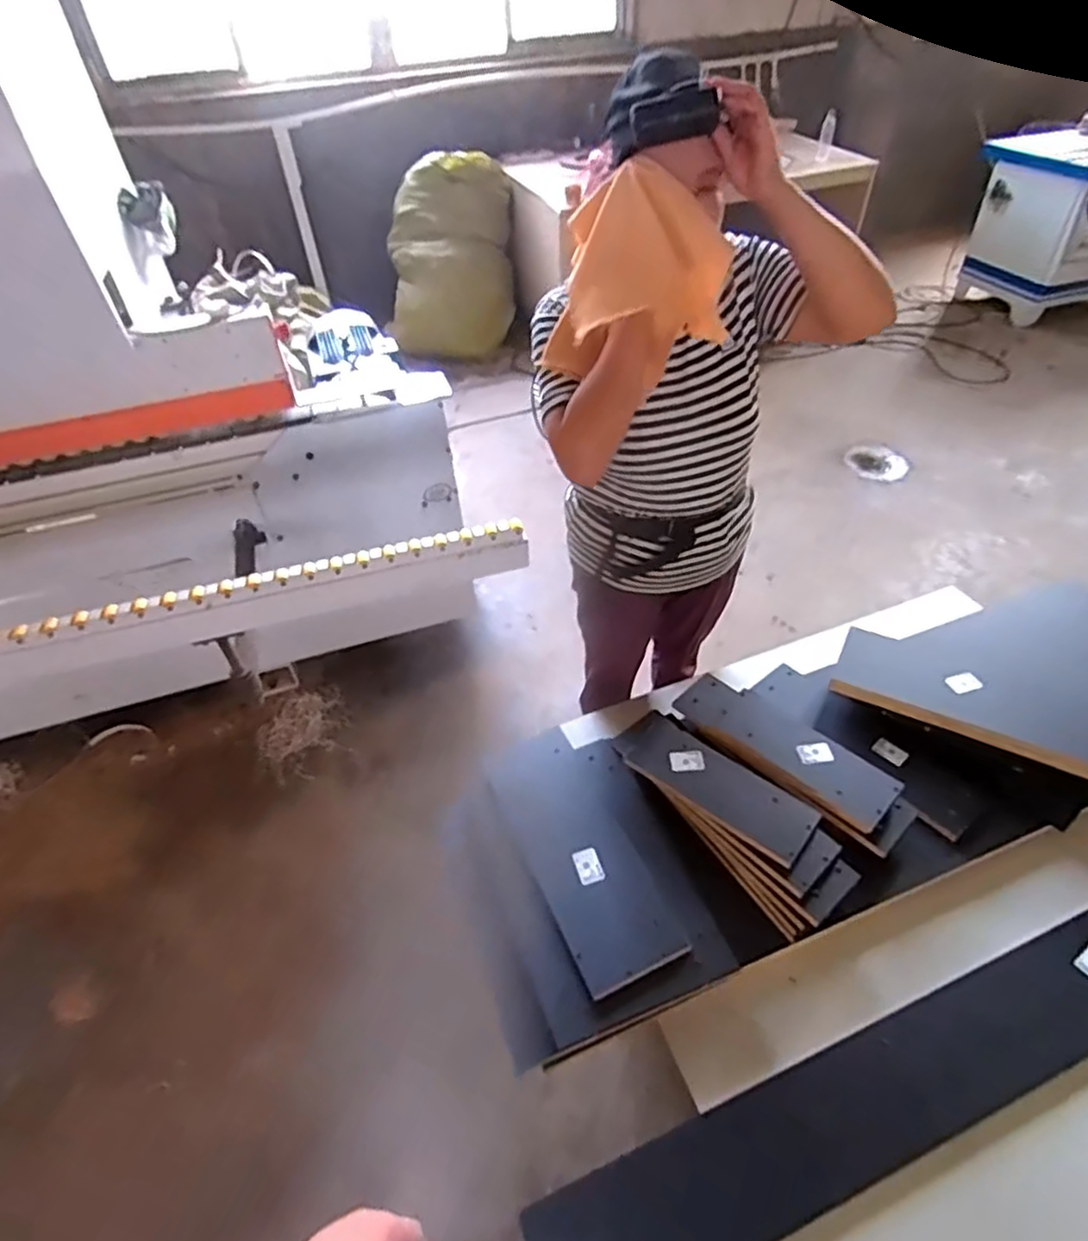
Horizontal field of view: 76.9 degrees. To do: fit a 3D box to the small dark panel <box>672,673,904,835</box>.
[{"bbox_3d":[0.457,0.243,1.345,0.432,0.022,0.117,30,72,35],"label":"small dark panel"}]

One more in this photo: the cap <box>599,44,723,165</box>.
[{"bbox_3d":[0.148,-0.674,0.893,0.132,0.097,0.164,-1,44,3],"label":"cap"}]

